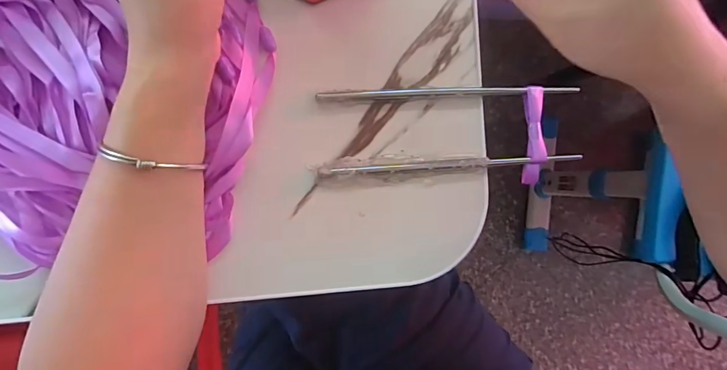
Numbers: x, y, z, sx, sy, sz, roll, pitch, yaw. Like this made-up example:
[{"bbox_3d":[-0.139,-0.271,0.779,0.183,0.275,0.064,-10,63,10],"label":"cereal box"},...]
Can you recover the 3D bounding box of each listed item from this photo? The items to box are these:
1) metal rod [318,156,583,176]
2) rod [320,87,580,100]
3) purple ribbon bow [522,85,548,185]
[{"bbox_3d":[0.063,-0.014,0.287,0.183,0.009,0.006,-3,91,-8],"label":"metal rod"},{"bbox_3d":[0.060,-0.064,0.288,0.181,0.006,0.006,-3,91,-8],"label":"rod"},{"bbox_3d":[0.120,-0.034,0.297,0.011,0.016,0.067,-2,91,-8],"label":"purple ribbon bow"}]

